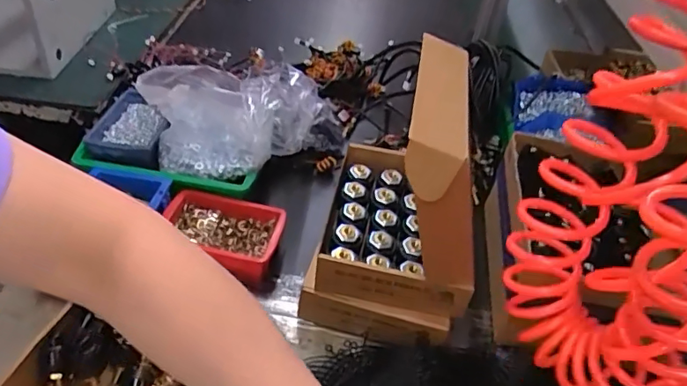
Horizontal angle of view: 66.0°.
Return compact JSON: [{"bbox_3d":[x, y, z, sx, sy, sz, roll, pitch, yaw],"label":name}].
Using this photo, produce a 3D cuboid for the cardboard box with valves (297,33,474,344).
[{"bbox_3d":[0.073,-0.004,0.612,0.176,0.253,0.240,13,41,6],"label":"cardboard box with valves"}]

